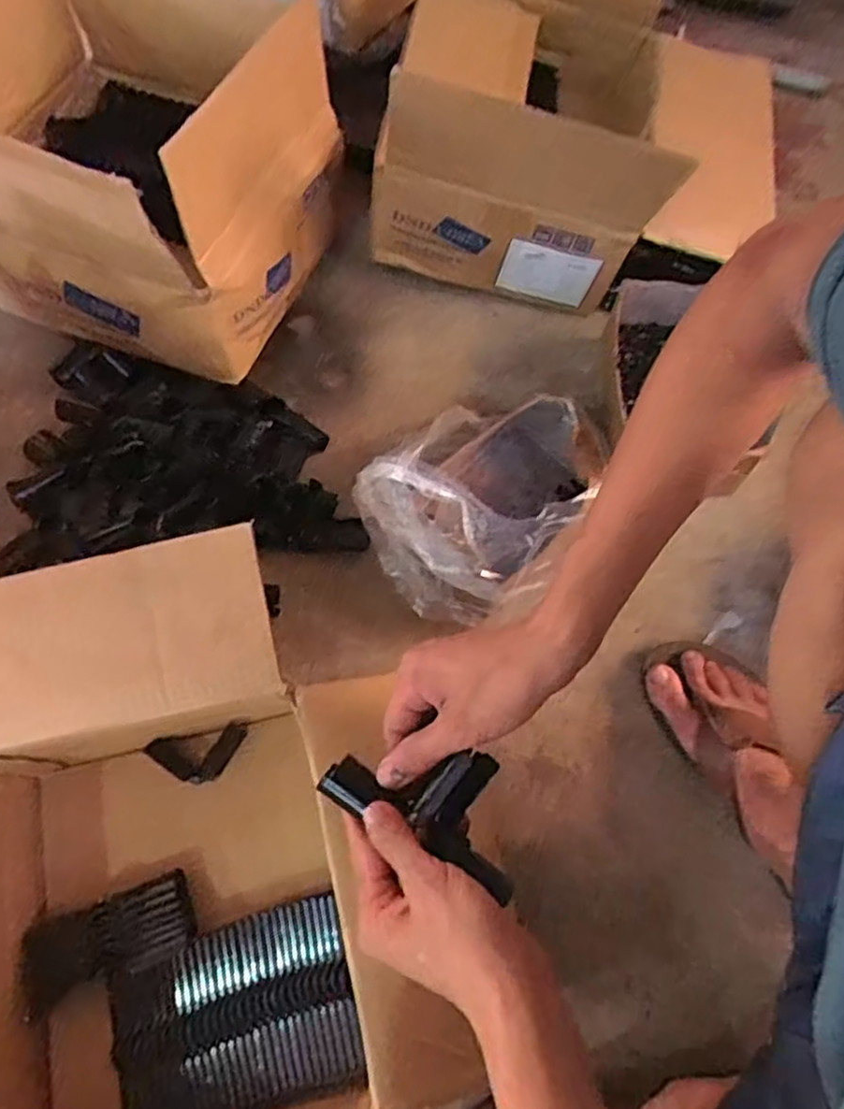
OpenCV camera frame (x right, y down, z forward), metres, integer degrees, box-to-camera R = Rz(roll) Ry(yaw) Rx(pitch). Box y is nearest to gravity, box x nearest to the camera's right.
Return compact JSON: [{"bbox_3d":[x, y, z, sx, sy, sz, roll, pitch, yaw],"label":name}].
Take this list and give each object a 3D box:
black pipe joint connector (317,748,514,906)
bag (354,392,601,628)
[{"bbox_3d":[0.007,0.146,0.452,0.127,0.028,0.065,25,73,10],"label":"black pipe joint connector"},{"bbox_3d":[0.063,-0.068,0.703,0.172,0.147,0.252,33,74,12],"label":"bag"}]

